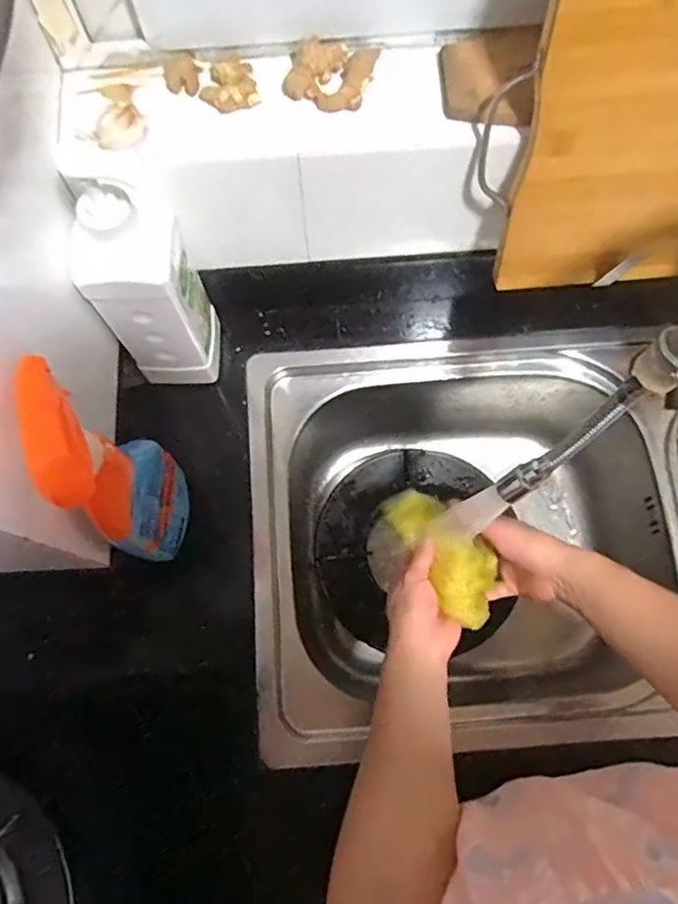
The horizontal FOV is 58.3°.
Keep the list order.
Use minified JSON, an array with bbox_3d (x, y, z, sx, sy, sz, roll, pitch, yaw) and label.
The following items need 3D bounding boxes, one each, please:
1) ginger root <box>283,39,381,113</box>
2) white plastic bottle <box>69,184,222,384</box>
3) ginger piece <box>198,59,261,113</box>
[{"bbox_3d":[-0.006,-0.299,0.479,0.068,0.016,0.056,7,73,3],"label":"ginger root"},{"bbox_3d":[-0.166,-0.141,0.534,0.075,0.226,0.074,3,73,2],"label":"white plastic bottle"},{"bbox_3d":[-0.087,-0.288,0.478,0.043,0.014,0.044,0,73,1],"label":"ginger piece"}]

